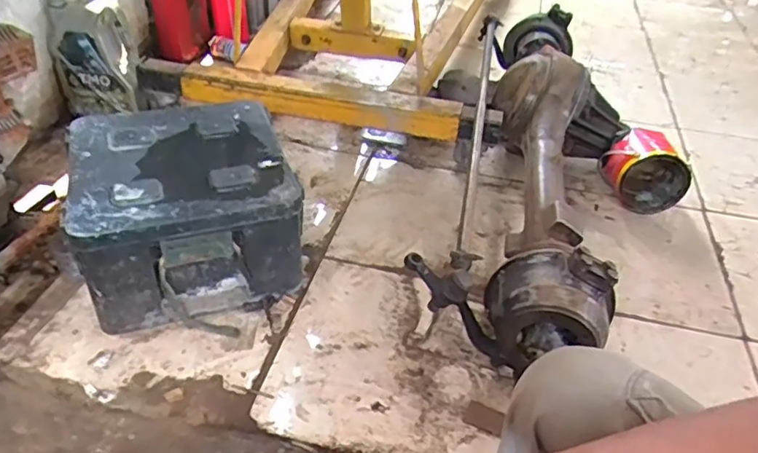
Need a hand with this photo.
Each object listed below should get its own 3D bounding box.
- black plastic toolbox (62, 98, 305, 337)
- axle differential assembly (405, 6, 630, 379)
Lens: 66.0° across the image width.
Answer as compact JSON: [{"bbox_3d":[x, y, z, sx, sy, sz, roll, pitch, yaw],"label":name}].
[{"bbox_3d":[-0.361,-0.027,1.107,0.359,0.243,0.372,-12,41,-19],"label":"black plastic toolbox"},{"bbox_3d":[0.343,-0.178,1.280,0.331,0.291,1.120,12,39,10],"label":"axle differential assembly"}]

